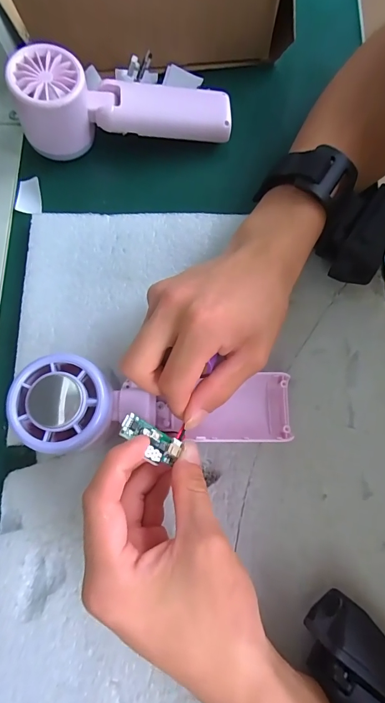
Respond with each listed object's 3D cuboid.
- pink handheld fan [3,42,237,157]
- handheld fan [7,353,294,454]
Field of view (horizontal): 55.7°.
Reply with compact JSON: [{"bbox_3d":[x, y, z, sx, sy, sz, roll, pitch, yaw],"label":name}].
[{"bbox_3d":[-0.051,-0.190,0.282,0.159,0.056,0.049,0,77,1],"label":"pink handheld fan"},{"bbox_3d":[-0.021,0.035,0.228,0.166,0.034,0.051,5,77,-10],"label":"handheld fan"}]

